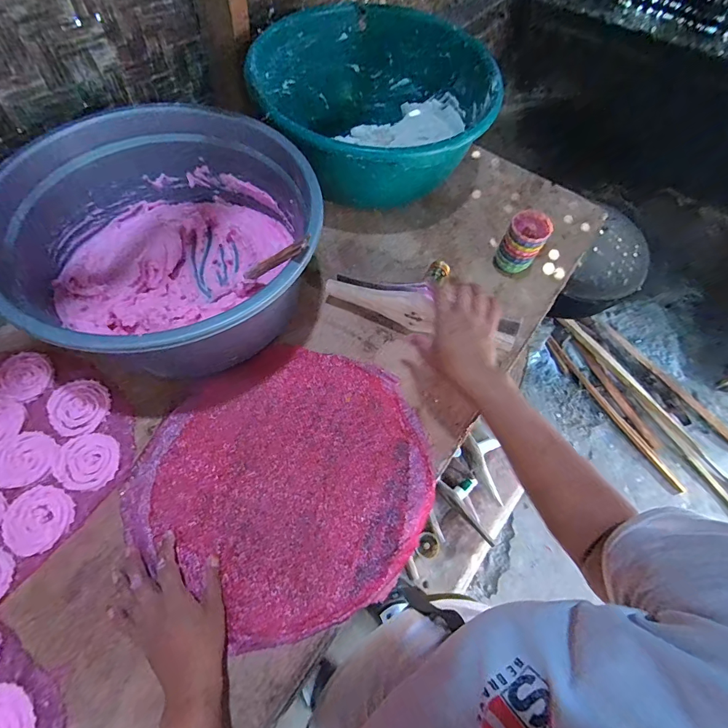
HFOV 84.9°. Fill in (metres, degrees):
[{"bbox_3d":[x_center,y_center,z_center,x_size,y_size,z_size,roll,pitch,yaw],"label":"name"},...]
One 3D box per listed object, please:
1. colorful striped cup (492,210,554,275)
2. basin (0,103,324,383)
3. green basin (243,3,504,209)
[{"bbox_3d":[0.269,-0.204,0.678,0.066,0.103,0.066,1,61,-3],"label":"colorful striped cup"},{"bbox_3d":[-0.278,-0.182,0.585,0.390,0.178,0.358,1,61,-3],"label":"basin"},{"bbox_3d":[0.019,-0.459,0.750,0.406,0.188,0.404,1,61,-3],"label":"green basin"}]

